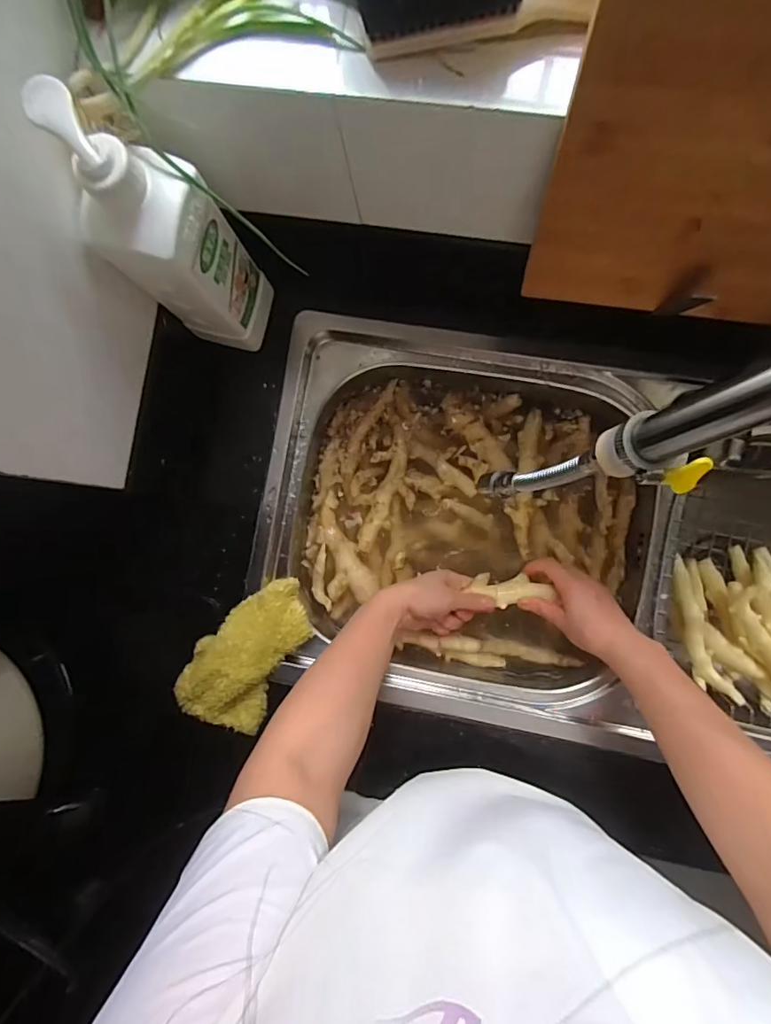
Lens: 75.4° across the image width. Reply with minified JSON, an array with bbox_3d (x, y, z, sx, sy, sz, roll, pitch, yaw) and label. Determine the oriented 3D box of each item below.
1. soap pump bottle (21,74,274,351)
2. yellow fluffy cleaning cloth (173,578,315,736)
[{"bbox_3d":[-0.183,-0.227,0.418,0.079,0.268,0.076,17,90,5],"label":"soap pump bottle"},{"bbox_3d":[-0.148,0.150,0.539,0.095,0.042,0.164,29,91,5],"label":"yellow fluffy cleaning cloth"}]

